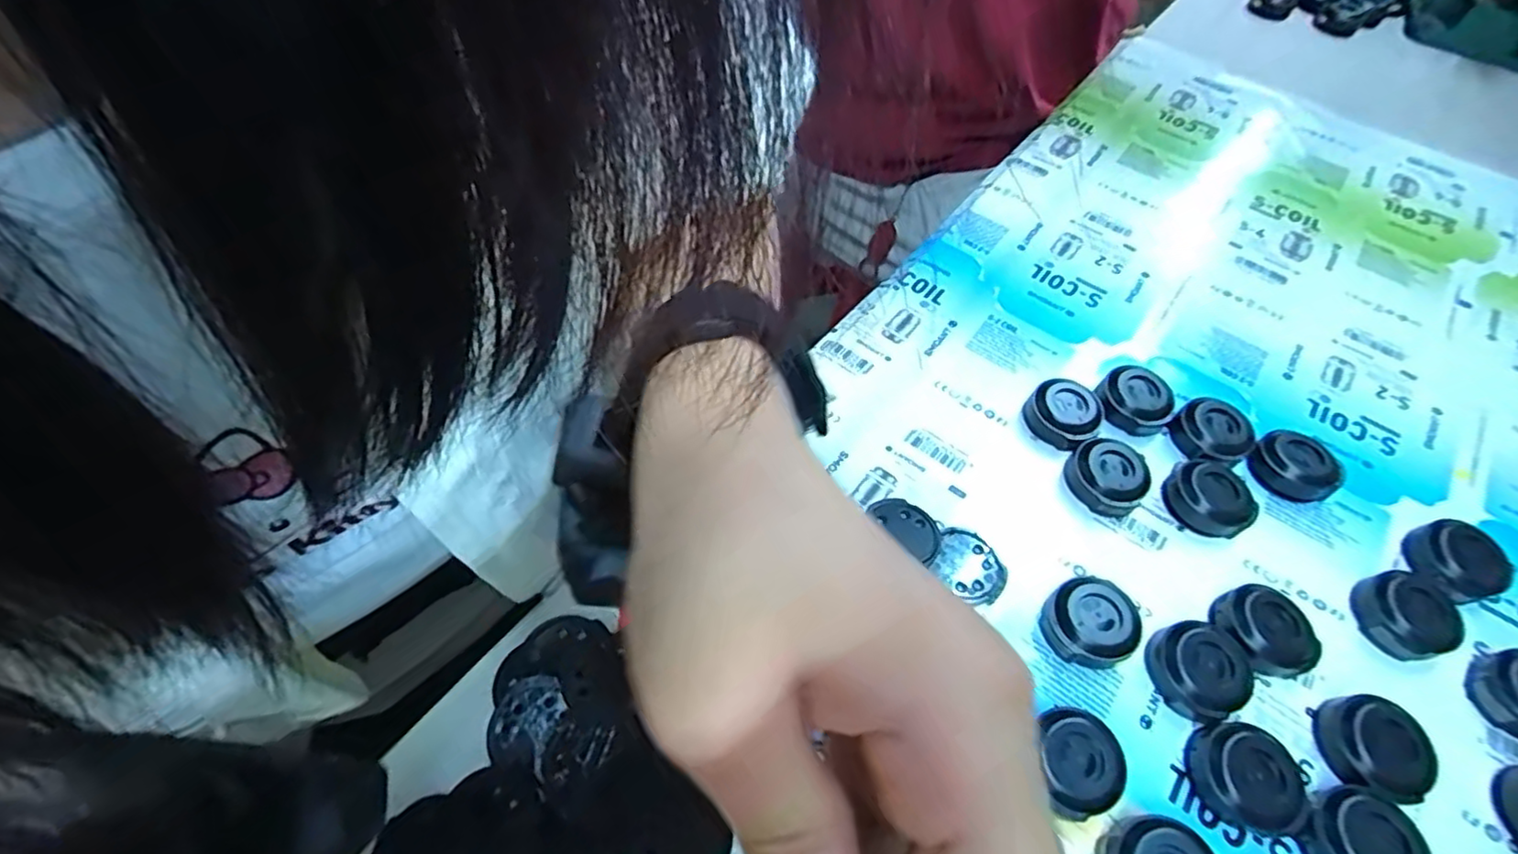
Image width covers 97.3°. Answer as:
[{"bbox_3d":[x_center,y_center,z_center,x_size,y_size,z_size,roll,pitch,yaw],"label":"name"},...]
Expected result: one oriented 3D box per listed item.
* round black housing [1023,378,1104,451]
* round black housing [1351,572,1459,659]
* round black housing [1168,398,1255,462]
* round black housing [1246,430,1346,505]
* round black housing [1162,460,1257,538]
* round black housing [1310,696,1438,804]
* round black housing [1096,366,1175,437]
[{"bbox_3d":[0.130,-0.006,0.286,0.026,0.014,0.028,1,55,-2],"label":"round black housing"},{"bbox_3d":[0.234,0.067,0.242,0.028,0.012,0.030,1,55,-2],"label":"round black housing"},{"bbox_3d":[0.192,0.003,0.284,0.024,0.015,0.028,-20,58,-16],"label":"round black housing"},{"bbox_3d":[0.220,0.018,0.276,0.024,0.016,0.030,-26,60,-20],"label":"round black housing"},{"bbox_3d":[0.179,0.029,0.265,0.027,0.016,0.024,13,55,6],"label":"round black housing"},{"bbox_3d":[0.199,0.103,0.215,0.027,0.012,0.030,-5,55,-6],"label":"round black housing"},{"bbox_3d":[0.163,-0.011,0.292,0.030,0.015,0.026,23,57,13],"label":"round black housing"}]

